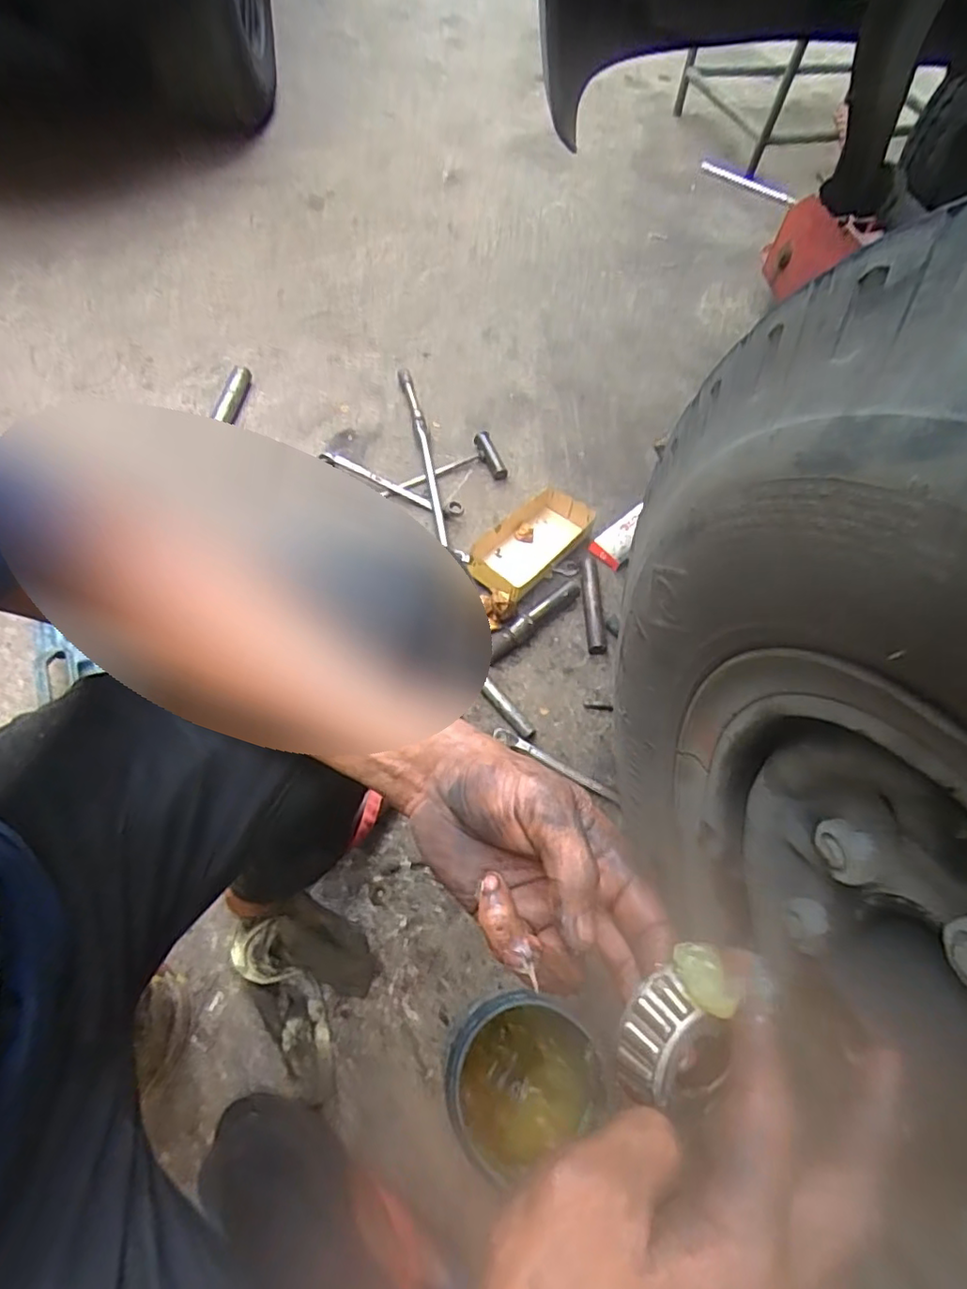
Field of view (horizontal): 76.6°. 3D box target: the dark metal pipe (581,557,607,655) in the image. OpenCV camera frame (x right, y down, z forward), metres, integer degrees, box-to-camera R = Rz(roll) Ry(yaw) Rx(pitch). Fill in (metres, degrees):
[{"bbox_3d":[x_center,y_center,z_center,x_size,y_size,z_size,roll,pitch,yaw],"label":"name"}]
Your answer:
[{"bbox_3d":[0.166,-0.061,0.934,0.025,0.024,0.159,0,68,-3],"label":"dark metal pipe"}]

